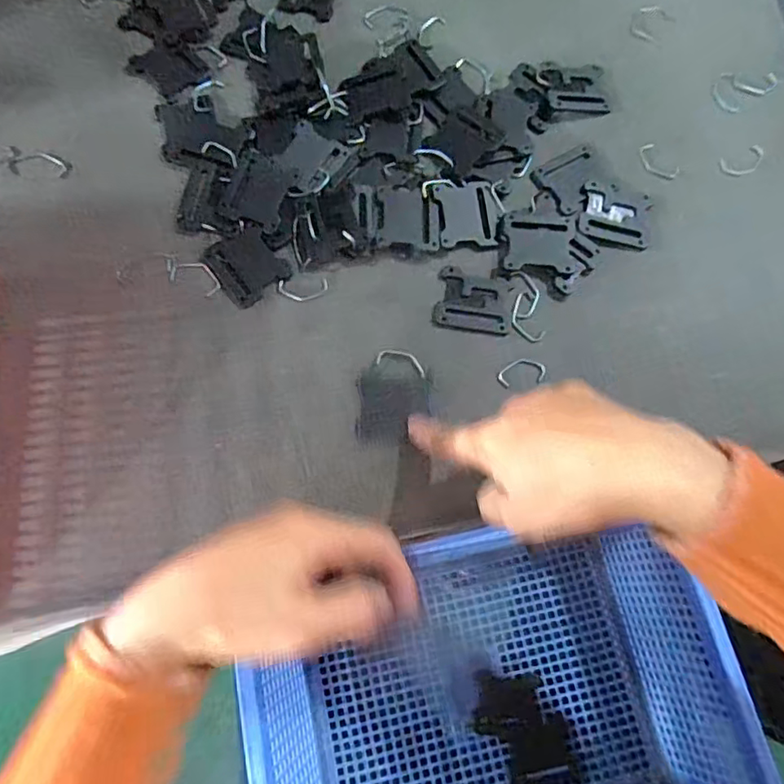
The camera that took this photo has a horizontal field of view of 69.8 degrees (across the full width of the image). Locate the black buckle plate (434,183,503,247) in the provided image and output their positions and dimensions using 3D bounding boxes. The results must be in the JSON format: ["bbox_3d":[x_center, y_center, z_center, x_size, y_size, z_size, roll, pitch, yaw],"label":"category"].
[{"bbox_3d":[0.054,-0.125,0.394,0.043,0.005,0.047,-6,73,-2],"label":"black buckle plate"}]

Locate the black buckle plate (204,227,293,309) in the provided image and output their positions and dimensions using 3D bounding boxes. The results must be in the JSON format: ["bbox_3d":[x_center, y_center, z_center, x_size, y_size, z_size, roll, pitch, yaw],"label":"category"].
[{"bbox_3d":[-0.098,-0.085,0.379,0.044,0.004,0.048,-39,77,-11],"label":"black buckle plate"}]

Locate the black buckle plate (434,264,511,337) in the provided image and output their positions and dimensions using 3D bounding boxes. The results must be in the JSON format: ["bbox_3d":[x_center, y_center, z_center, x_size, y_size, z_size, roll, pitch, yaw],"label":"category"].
[{"bbox_3d":[0.055,-0.062,0.383,0.049,0.004,0.041,9,73,2],"label":"black buckle plate"}]

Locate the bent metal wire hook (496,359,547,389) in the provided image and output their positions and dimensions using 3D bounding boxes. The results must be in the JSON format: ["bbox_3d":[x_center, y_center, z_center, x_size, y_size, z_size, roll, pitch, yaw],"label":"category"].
[{"bbox_3d":[0.086,-0.013,0.368,0.033,0.004,0.016,-11,73,-4],"label":"bent metal wire hook"}]

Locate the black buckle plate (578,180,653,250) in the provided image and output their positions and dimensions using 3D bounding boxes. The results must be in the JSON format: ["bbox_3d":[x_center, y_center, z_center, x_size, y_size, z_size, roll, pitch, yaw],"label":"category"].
[{"bbox_3d":[0.158,-0.127,0.395,0.050,0.004,0.048,11,73,3],"label":"black buckle plate"}]

